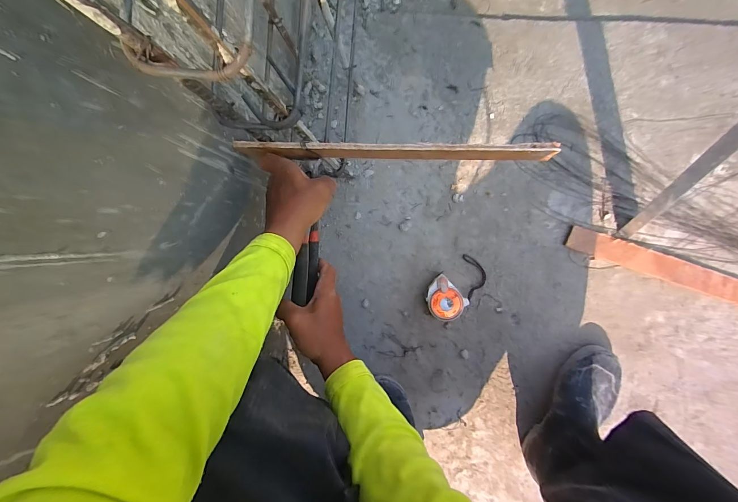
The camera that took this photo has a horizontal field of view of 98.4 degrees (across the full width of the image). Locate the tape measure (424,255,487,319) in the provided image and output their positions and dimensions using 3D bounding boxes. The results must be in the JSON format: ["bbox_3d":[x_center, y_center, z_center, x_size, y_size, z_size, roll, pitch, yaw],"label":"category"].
[{"bbox_3d":[0.155,0.067,0.577,0.072,0.033,0.121,43,96,4],"label":"tape measure"}]

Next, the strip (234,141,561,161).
[{"bbox_3d":[0.022,-0.118,0.379,0.369,0.027,0.016,3,89,8],"label":"strip"}]

